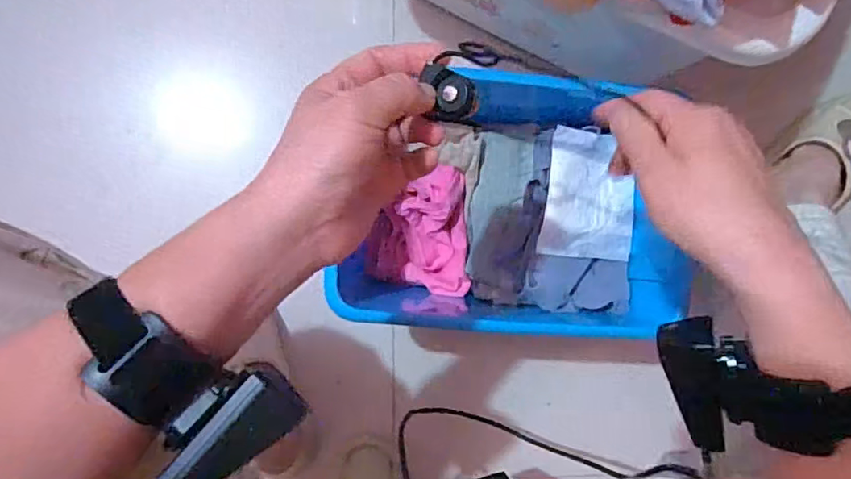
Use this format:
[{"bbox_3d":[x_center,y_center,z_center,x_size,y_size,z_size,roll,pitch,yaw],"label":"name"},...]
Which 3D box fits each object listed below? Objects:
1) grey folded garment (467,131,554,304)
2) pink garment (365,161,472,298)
[{"bbox_3d":[0.083,-0.022,0.576,0.061,0.071,0.170,6,88,-3],"label":"grey folded garment"},{"bbox_3d":[-0.007,-0.008,0.604,0.111,0.061,0.128,-3,88,-4],"label":"pink garment"}]

